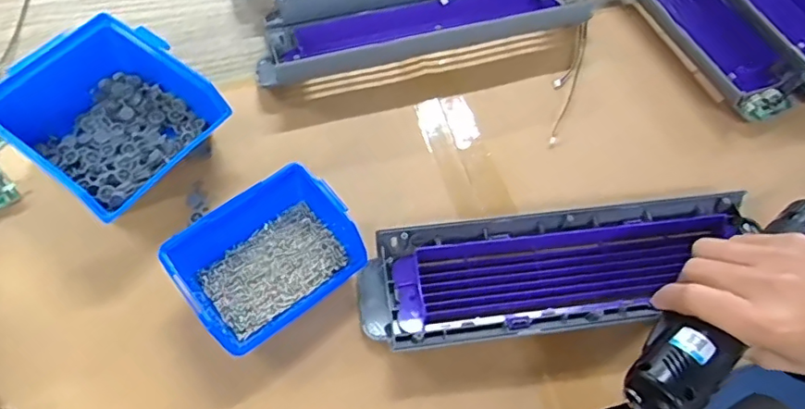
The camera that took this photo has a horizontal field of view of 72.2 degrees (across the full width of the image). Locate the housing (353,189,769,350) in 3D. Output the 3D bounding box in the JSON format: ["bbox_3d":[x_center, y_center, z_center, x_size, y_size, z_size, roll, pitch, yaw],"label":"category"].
[{"bbox_3d":[0.111,0.046,0.381,0.276,0.022,0.081,-6,62,-5],"label":"housing"}]

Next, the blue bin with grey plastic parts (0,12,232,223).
[{"bbox_3d":[-0.207,-0.061,0.397,0.131,0.058,0.115,38,67,17],"label":"blue bin with grey plastic parts"}]

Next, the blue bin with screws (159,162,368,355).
[{"bbox_3d":[-0.087,0.034,0.363,0.109,0.037,0.081,-36,68,-19],"label":"blue bin with screws"}]

